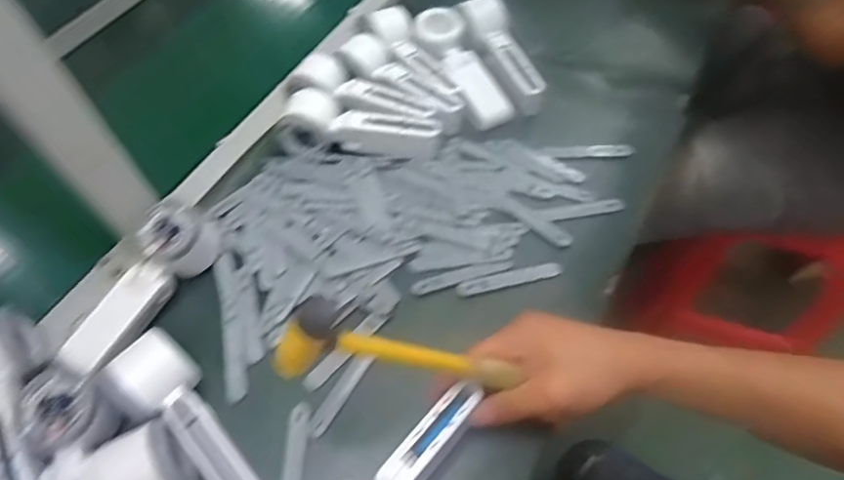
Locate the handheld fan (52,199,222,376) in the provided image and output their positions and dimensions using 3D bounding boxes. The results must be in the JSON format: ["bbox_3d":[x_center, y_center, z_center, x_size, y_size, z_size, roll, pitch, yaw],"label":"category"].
[{"bbox_3d":[-0.245,0.044,0.502,0.062,0.059,0.164,30,76,22],"label":"handheld fan"}]

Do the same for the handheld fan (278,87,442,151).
[{"bbox_3d":[-0.067,-0.124,0.597,0.168,0.046,0.053,1,56,4],"label":"handheld fan"}]

